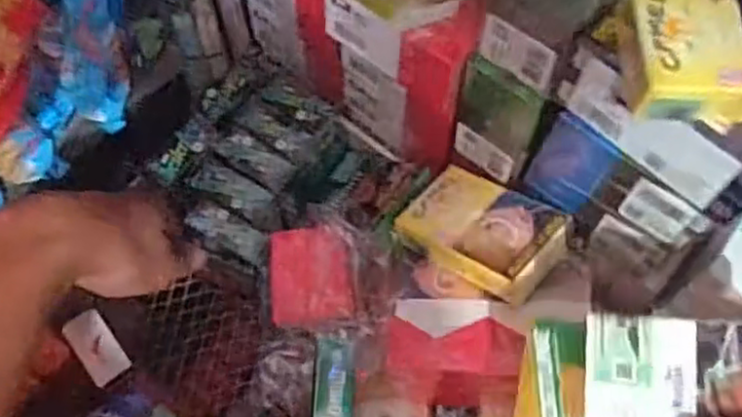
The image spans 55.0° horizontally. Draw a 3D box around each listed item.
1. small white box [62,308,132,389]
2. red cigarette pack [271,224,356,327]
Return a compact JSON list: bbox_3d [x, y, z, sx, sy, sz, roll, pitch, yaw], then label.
[{"bbox_3d":[-0.166,0.084,0.430,0.022,0.009,0.050,-37,70,-16],"label":"small white box"},{"bbox_3d":[-0.034,0.042,0.418,0.050,0.018,0.067,-14,49,15],"label":"red cigarette pack"}]

